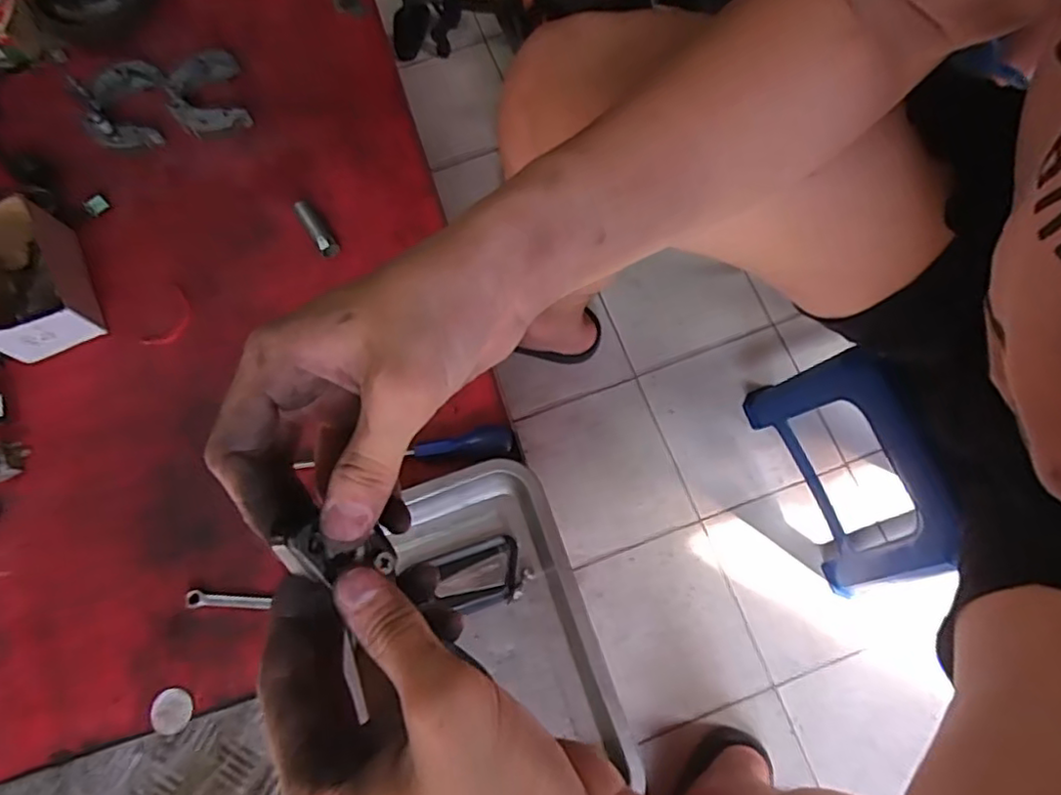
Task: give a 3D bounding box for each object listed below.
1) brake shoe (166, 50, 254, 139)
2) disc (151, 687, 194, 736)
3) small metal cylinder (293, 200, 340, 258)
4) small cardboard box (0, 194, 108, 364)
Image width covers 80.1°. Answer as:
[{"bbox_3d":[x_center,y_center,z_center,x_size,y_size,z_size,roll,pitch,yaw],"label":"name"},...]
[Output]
[{"bbox_3d":[-0.378,-0.353,0.736,0.083,0.019,0.097,-20,75,-4],"label":"brake shoe"},{"bbox_3d":[-0.325,0.283,0.570,0.037,0.004,0.036,0,75,1],"label":"disc"},{"bbox_3d":[-0.235,-0.185,0.688,0.020,0.015,0.070,-35,91,-8],"label":"small metal cylinder"},{"bbox_3d":[-0.517,-0.119,0.645,0.105,0.072,0.142,-27,76,-6],"label":"small cardboard box"}]

